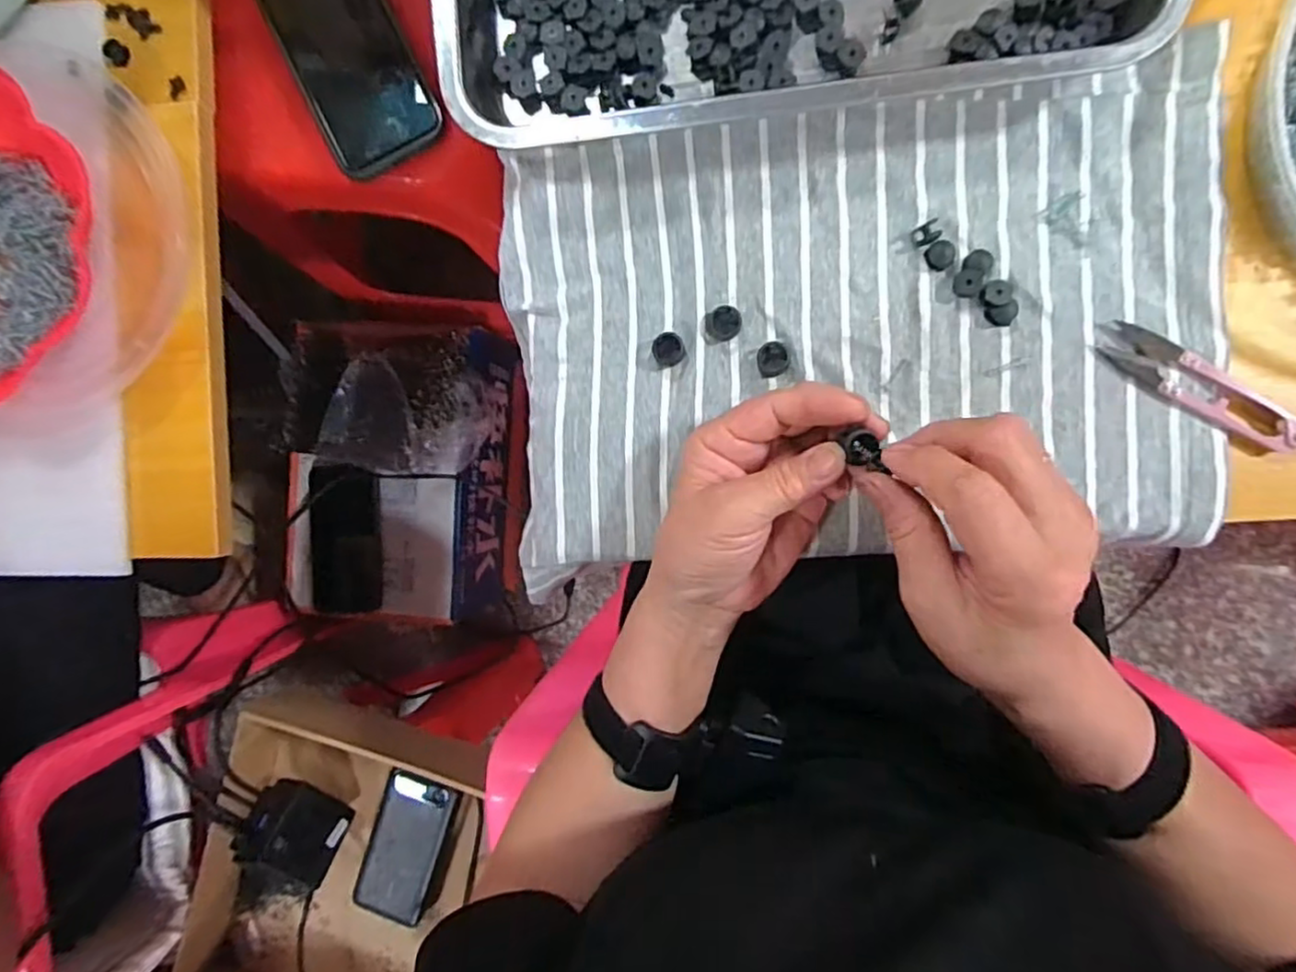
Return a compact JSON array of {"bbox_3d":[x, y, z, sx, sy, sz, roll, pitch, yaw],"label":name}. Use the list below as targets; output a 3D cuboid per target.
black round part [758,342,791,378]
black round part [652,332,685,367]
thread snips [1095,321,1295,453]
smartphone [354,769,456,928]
[{"bbox_3d":[0.067,-0.067,0.361,0.016,0.004,0.018,-3,94,7],"label":"black round part"},{"bbox_3d":[0.011,-0.074,0.368,0.018,0.005,0.018,0,94,6],"label":"black round part"},{"bbox_3d":[0.274,-0.050,0.336,0.102,0.011,0.023,31,97,3],"label":"thread snips"},{"bbox_3d":[-0.240,0.355,0.673,0.068,0.017,0.149,17,94,5],"label":"smartphone"}]

